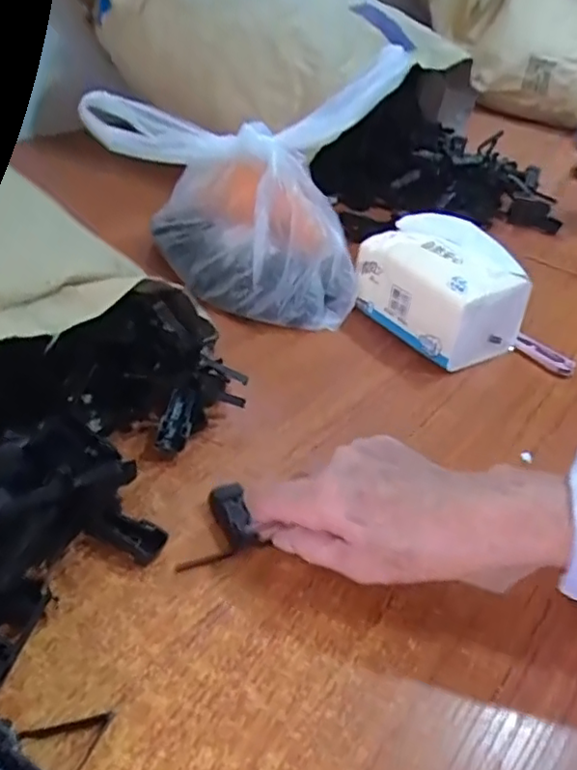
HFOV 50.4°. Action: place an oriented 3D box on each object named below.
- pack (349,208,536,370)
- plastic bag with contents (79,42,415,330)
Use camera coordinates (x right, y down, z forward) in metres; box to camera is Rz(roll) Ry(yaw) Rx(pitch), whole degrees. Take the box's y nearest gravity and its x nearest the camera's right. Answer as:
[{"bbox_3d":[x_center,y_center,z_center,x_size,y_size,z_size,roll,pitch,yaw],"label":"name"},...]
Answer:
[{"bbox_3d":[0.140,-0.090,0.558,0.102,0.090,0.134,-19,44,-29],"label":"pack"},{"bbox_3d":[-0.041,-0.199,0.595,0.267,0.195,0.166,24,40,22],"label":"plastic bag with contents"}]

